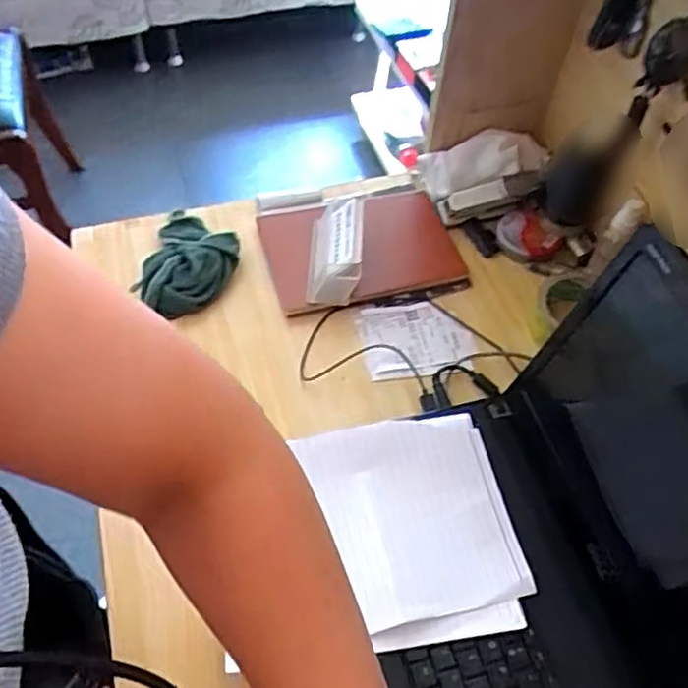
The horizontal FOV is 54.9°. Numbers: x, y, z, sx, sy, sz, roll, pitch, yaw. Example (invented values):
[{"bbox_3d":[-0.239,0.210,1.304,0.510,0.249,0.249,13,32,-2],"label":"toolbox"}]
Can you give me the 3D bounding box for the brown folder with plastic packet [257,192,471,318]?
[{"bbox_3d":[0.020,-0.106,0.741,0.209,0.021,0.146,-9,55,-9],"label":"brown folder with plastic packet"}]

